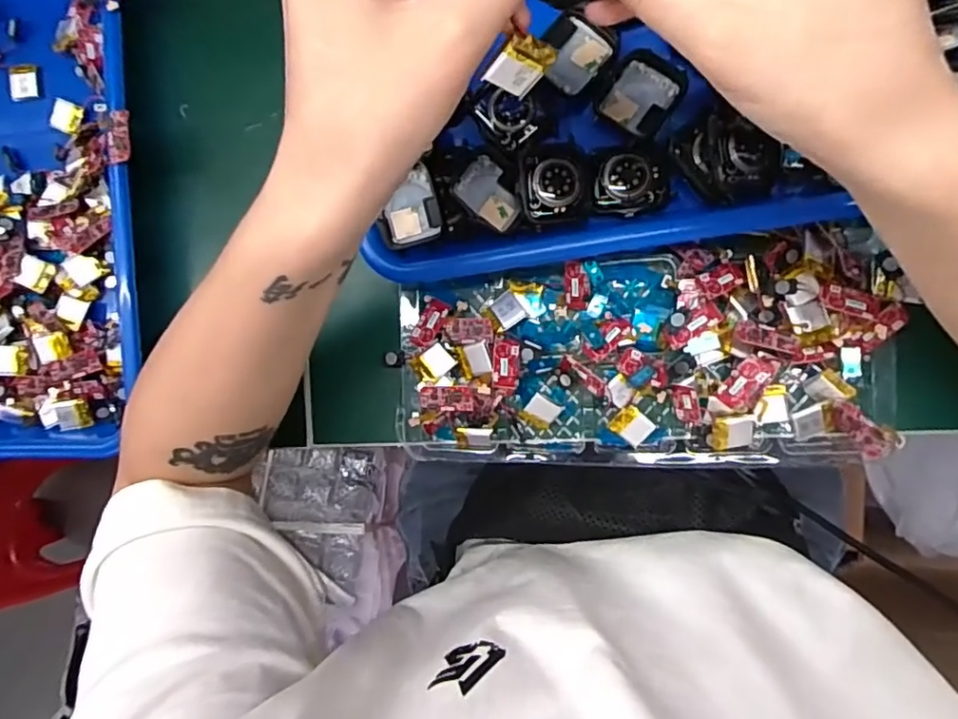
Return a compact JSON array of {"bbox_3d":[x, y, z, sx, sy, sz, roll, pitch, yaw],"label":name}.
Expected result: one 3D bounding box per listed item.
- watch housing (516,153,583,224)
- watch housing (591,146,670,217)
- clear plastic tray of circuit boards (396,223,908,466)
[{"bbox_3d":[0.037,-0.088,0.306,0.031,0.016,0.034,-4,90,9],"label":"watch housing"},{"bbox_3d":[0.078,-0.093,0.306,0.038,0.006,0.034,3,91,9],"label":"watch housing"},{"bbox_3d":[0.083,0.003,0.317,0.256,0.029,0.114,-5,90,9],"label":"clear plastic tray of circuit boards"}]

